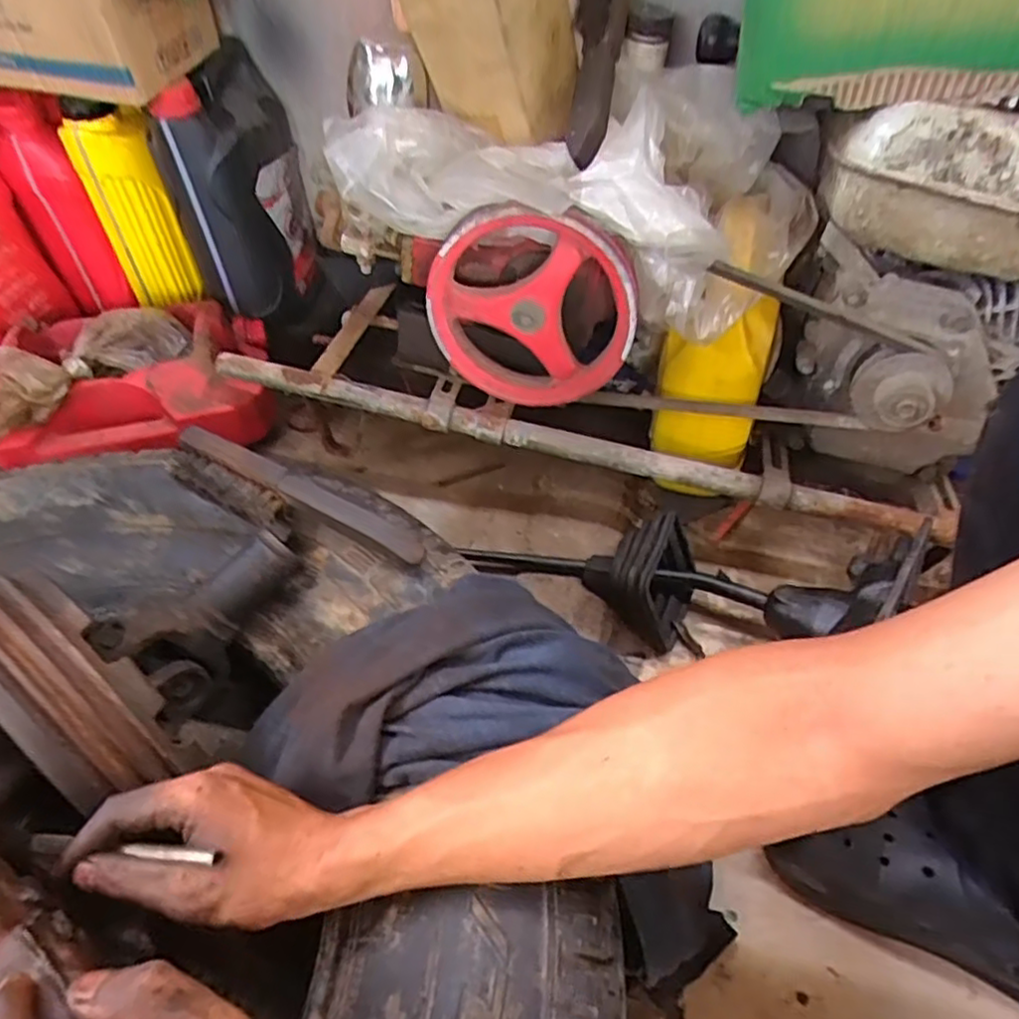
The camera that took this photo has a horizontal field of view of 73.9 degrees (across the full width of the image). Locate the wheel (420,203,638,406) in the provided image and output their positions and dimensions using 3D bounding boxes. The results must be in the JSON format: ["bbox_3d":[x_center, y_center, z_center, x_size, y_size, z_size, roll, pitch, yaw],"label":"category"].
[{"bbox_3d":[0.016,-0.173,0.596,0.181,0.178,0.029,8,51,6],"label":"wheel"}]

